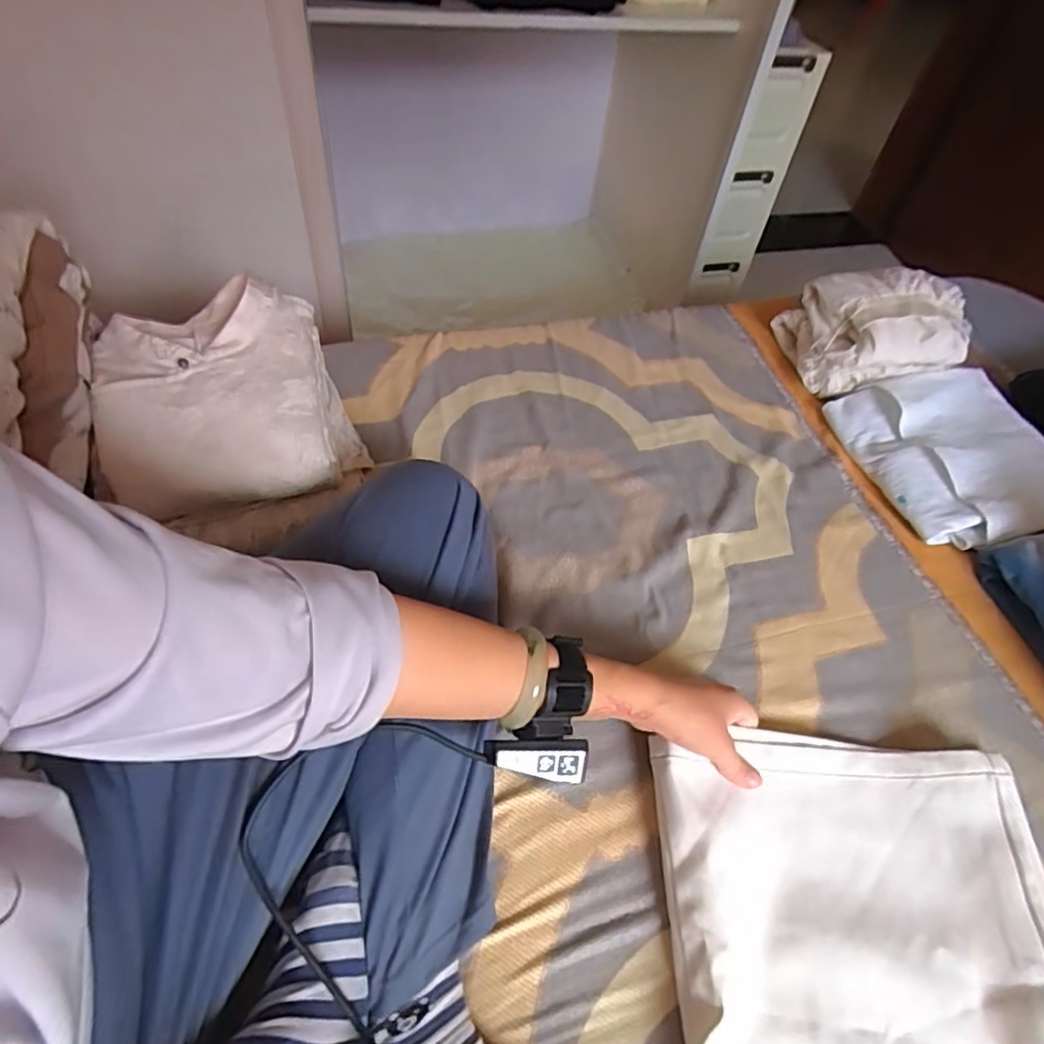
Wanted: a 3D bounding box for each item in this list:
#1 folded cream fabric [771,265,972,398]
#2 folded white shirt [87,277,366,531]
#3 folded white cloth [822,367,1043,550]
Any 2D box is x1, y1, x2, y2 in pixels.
[{"bbox_3d":[0.470,-0.248,0.826,0.208,0.118,0.140,3,51,-4],"label":"folded cream fabric"},{"bbox_3d":[-0.285,-0.118,0.611,0.213,0.101,0.235,-16,55,-19],"label":"folded white shirt"},{"bbox_3d":[0.540,-0.086,0.750,0.255,0.051,0.240,-8,53,-13],"label":"folded white cloth"}]

